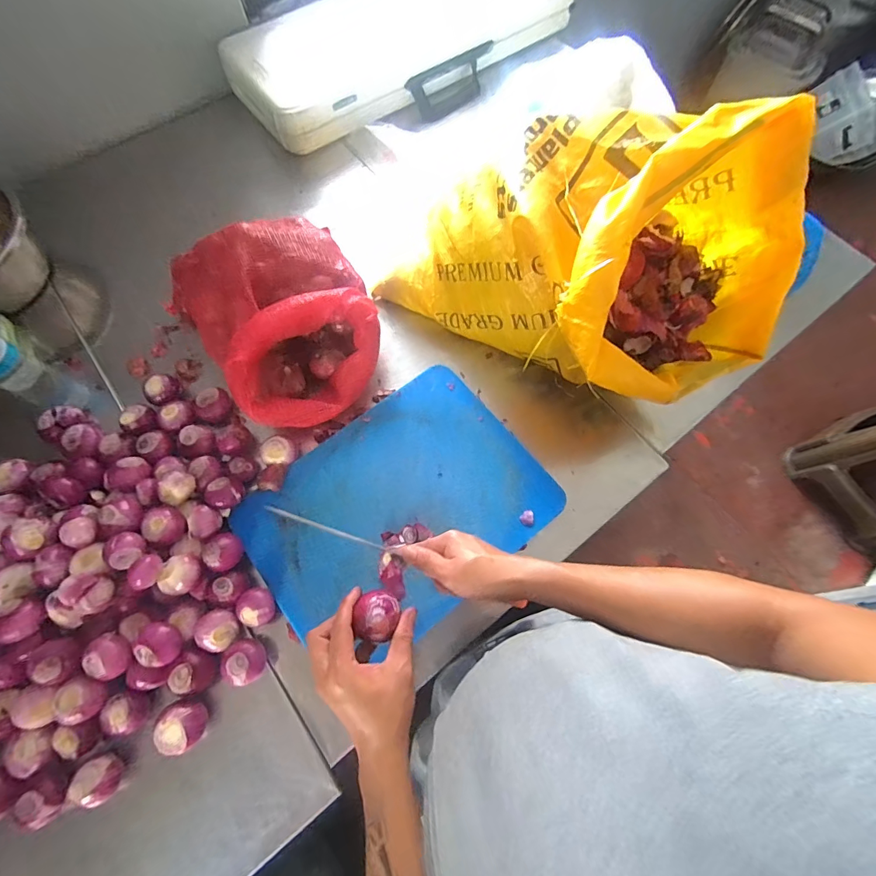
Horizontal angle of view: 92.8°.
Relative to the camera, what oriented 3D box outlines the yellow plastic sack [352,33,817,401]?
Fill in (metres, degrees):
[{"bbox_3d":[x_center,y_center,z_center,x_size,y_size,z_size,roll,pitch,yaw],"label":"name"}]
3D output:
[{"bbox_3d":[0.194,-0.242,0.549,0.316,0.262,0.472,-41,75,-15],"label":"yellow plastic sack"}]

